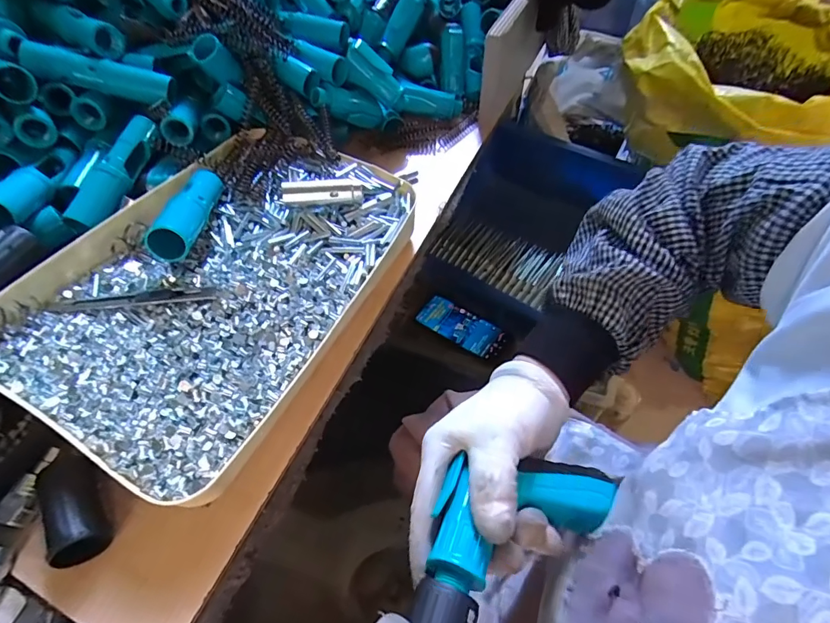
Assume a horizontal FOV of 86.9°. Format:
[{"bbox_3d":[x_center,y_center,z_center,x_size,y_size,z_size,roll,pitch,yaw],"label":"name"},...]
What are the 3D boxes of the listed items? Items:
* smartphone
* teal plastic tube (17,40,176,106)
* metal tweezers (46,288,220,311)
[{"bbox_3d":[0.079,0.024,0.744,0.153,0.008,0.073,27,60,20],"label":"smartphone"},{"bbox_3d":[-0.295,-0.221,0.410,0.121,0.026,0.025,10,53,-11],"label":"teal plastic tube"},{"bbox_3d":[-0.216,-0.010,0.334,0.130,0.006,0.012,-2,54,1],"label":"metal tweezers"}]

